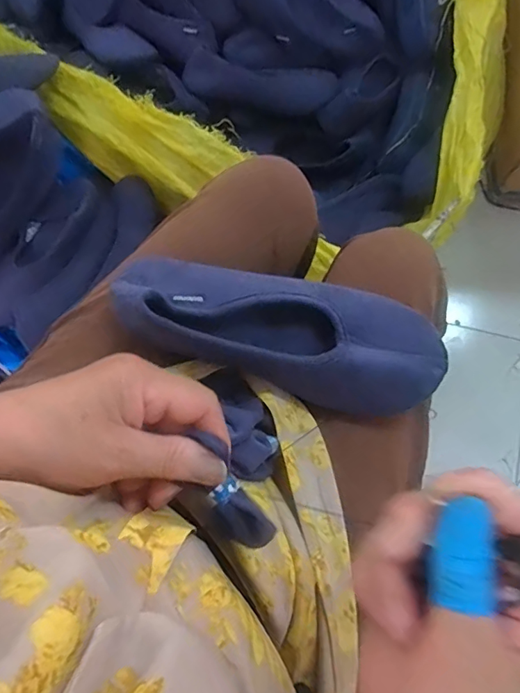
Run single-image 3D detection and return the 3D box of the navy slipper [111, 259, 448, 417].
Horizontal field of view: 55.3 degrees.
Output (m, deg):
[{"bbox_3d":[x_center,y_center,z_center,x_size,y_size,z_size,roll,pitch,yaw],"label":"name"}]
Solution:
[{"bbox_3d":[0.019,-0.016,0.366,0.239,0.066,0.087,17,77,4],"label":"navy slipper"}]

